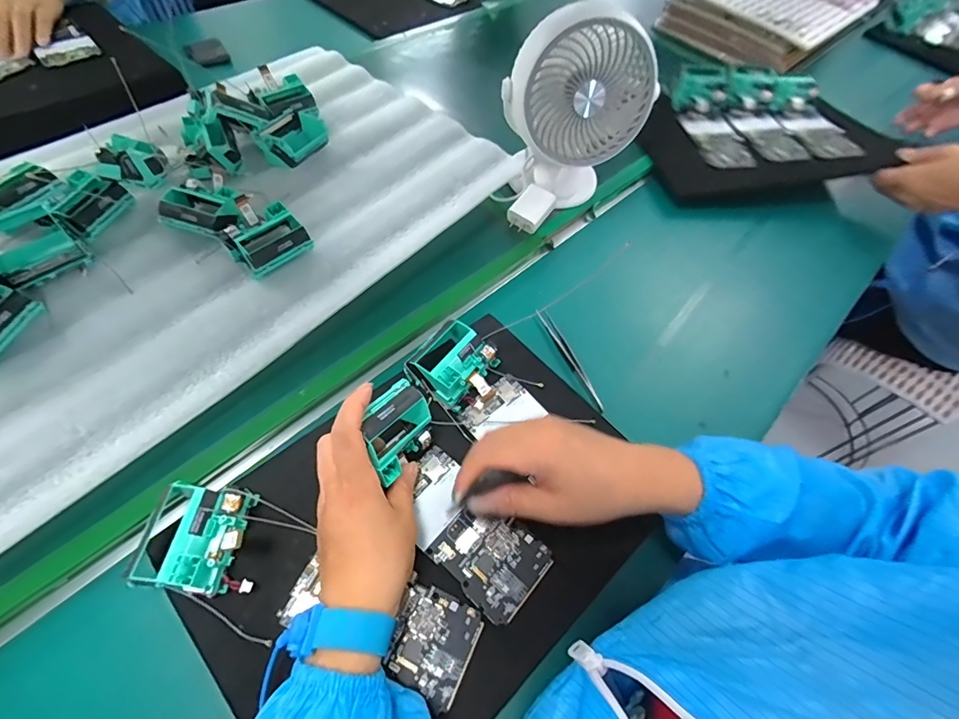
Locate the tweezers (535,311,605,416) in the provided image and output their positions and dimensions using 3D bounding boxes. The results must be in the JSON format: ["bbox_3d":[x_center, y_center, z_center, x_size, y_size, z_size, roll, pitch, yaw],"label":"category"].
[{"bbox_3d":[0.092,-0.001,0.452,0.012,0.010,0.123,-20,60,-16],"label":"tweezers"}]

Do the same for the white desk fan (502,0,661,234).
[{"bbox_3d":[0.099,-0.257,0.483,0.147,0.194,0.101,-21,61,-17],"label":"white desk fan"}]

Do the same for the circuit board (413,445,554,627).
[{"bbox_3d":[-0.010,0.132,0.348,0.127,0.005,0.064,39,62,20],"label":"circuit board"}]

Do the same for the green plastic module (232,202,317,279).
[{"bbox_3d":[-0.208,-0.116,0.451,0.058,0.038,0.067,37,62,19],"label":"green plastic module"}]

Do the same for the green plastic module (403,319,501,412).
[{"bbox_3d":[-0.024,0.003,0.407,0.058,0.038,0.067,33,61,17],"label":"green plastic module"}]

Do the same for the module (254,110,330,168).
[{"bbox_3d":[-0.222,-0.264,0.540,0.060,0.031,0.073,28,59,14],"label":"module"}]

